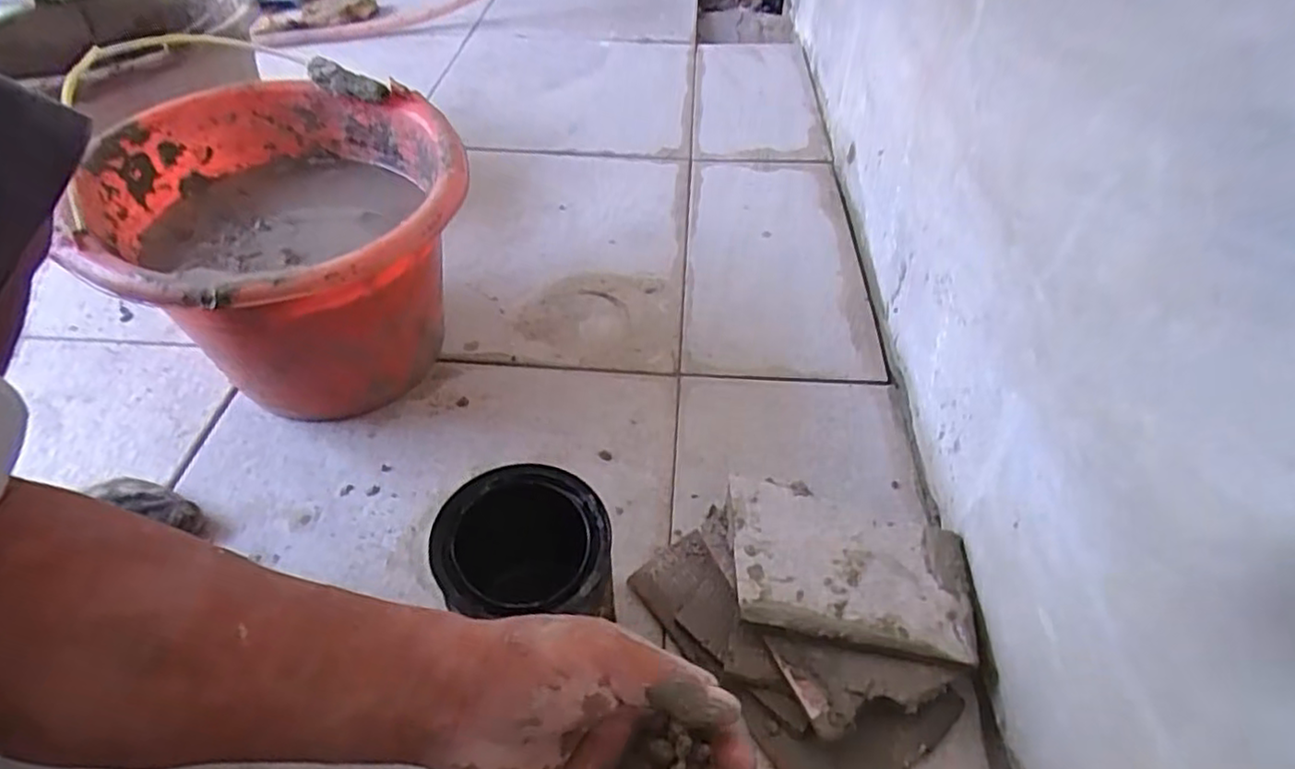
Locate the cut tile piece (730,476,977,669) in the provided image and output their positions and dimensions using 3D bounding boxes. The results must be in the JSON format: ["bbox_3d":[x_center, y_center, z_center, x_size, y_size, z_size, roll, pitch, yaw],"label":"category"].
[{"bbox_3d":[0.132,0.119,0.446,0.154,0.011,0.106,7,47,6],"label":"cut tile piece"}]

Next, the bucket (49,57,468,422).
[{"bbox_3d":[-0.280,-0.101,0.574,0.250,0.206,0.295,-16,49,-15],"label":"bucket"}]

